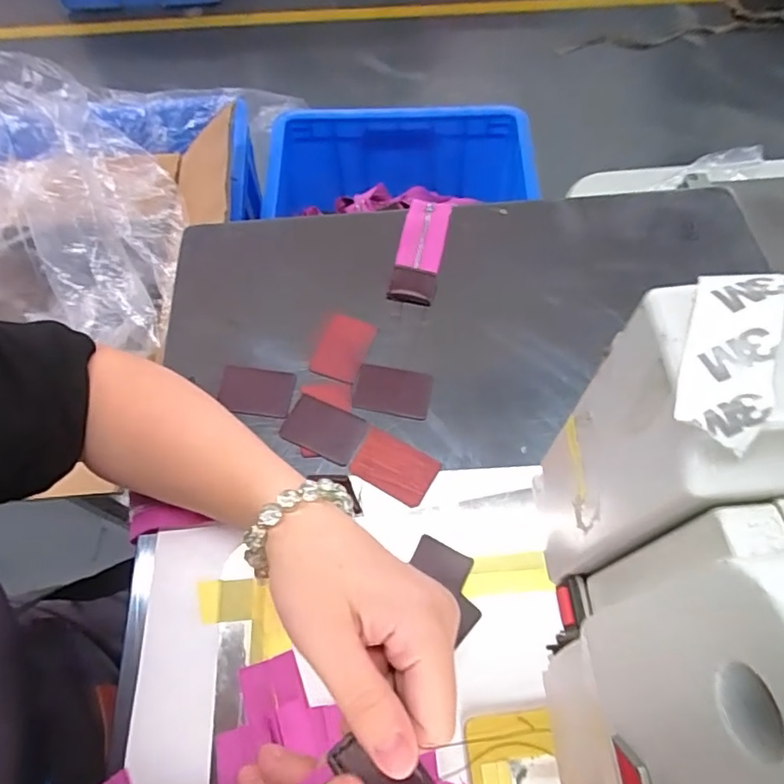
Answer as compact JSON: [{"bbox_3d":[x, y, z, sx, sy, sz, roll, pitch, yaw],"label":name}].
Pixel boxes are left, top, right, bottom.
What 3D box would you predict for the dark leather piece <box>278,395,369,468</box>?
[{"bbox_3d":[-0.046,0.025,0.372,0.053,0.004,0.037,21,64,10],"label":"dark leather piece"}]

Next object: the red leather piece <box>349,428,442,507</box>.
[{"bbox_3d":[0.001,0.049,0.357,0.051,0.004,0.035,27,65,13],"label":"red leather piece"}]

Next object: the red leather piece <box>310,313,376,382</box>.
[{"bbox_3d":[-0.036,-0.033,0.405,0.036,0.004,0.051,19,64,9],"label":"red leather piece"}]

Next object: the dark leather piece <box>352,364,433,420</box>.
[{"bbox_3d":[0.000,0.000,0.387,0.054,0.004,0.036,11,63,5],"label":"dark leather piece"}]

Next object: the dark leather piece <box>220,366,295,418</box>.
[{"bbox_3d":[-0.097,0.000,0.392,0.055,0.004,0.036,5,66,11],"label":"dark leather piece"}]

